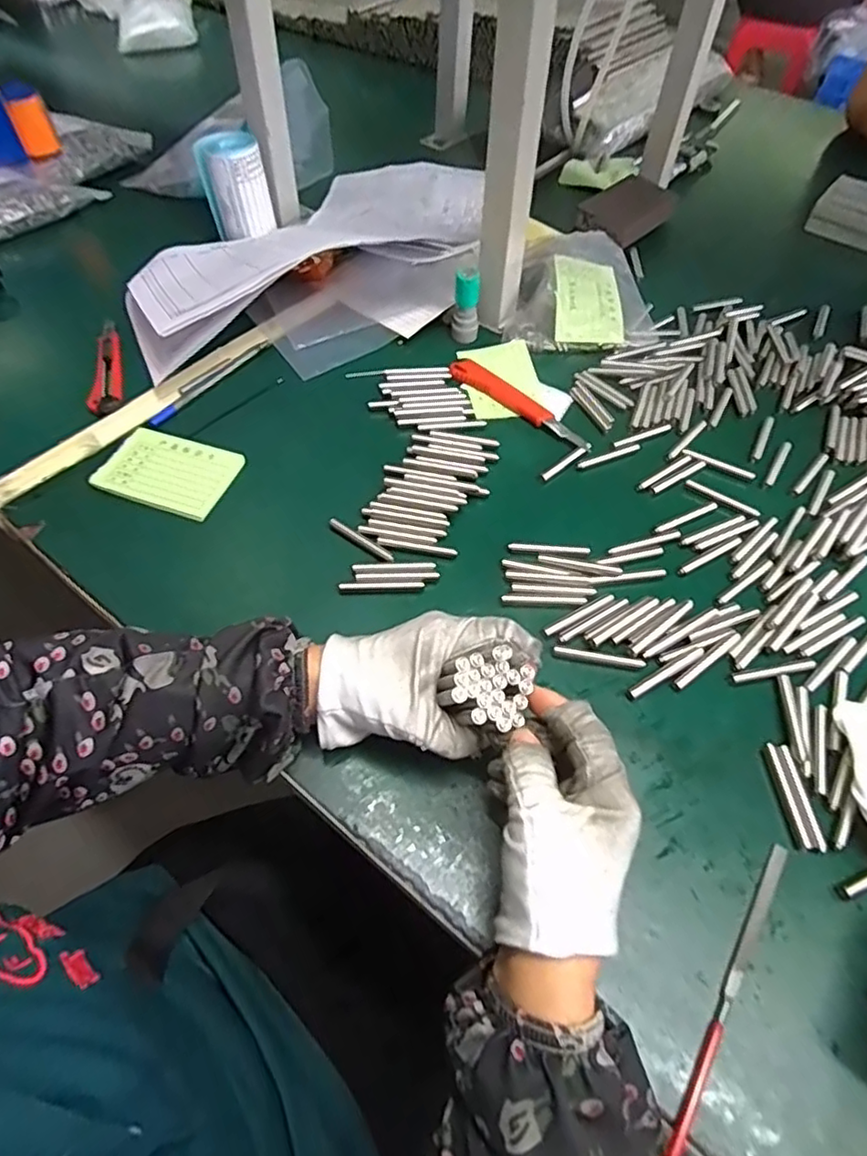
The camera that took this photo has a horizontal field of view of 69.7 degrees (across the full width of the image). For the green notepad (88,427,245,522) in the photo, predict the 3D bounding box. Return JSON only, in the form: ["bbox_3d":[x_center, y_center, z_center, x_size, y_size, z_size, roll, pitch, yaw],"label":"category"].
[{"bbox_3d":[-0.207,-0.083,0.485,0.097,0.009,0.067,18,57,10],"label":"green notepad"}]

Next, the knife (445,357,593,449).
[{"bbox_3d":[0.076,-0.153,0.539,0.145,0.009,0.025,35,62,20],"label":"knife"}]

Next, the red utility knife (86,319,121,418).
[{"bbox_3d":[-0.295,-0.192,0.563,0.022,0.017,0.132,-11,57,-9],"label":"red utility knife"}]

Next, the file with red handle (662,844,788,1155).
[{"bbox_3d":[0.144,0.200,0.301,0.009,0.008,0.158,31,60,18],"label":"file with red handle"}]

